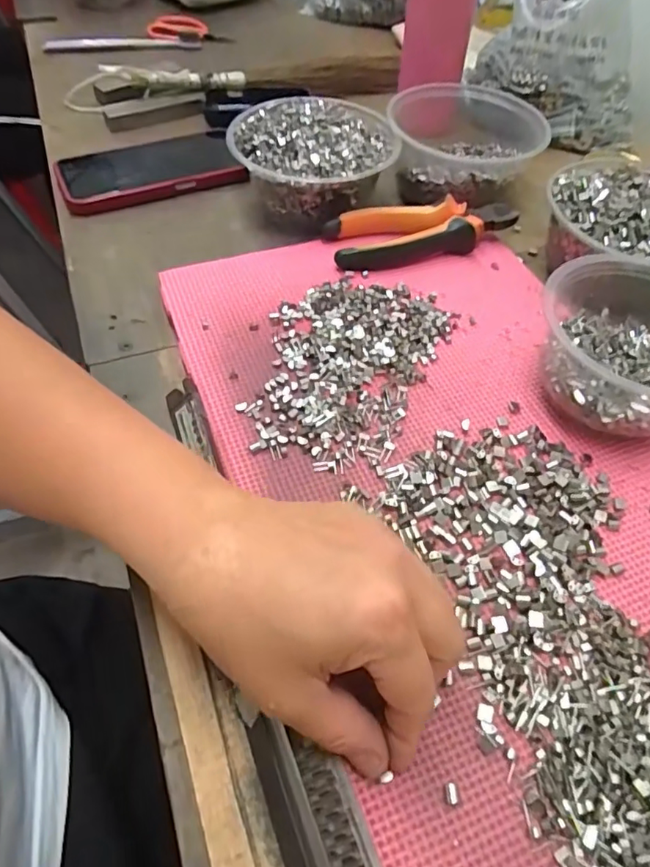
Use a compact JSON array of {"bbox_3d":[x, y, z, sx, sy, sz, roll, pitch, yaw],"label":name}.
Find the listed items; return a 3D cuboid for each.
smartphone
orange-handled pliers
[{"bbox_3d":[-0.159,-0.240,0.489,0.155,0.019,0.085,-19,57,-16],"label":"smartphone"},{"bbox_3d":[0.076,-0.159,0.419,0.146,0.023,0.051,-12,55,-12],"label":"orange-handled pliers"}]

